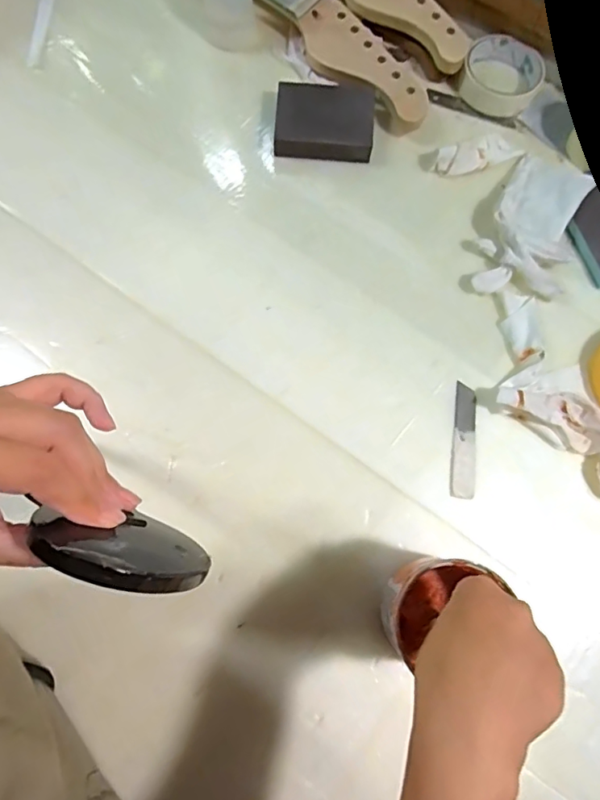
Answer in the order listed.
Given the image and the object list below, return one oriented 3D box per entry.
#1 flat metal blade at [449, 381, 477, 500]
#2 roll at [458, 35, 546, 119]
[{"bbox_3d":[0.143,0.035,0.445,0.021,0.004,0.101,6,75,0],"label":"flat metal blade"},{"bbox_3d":[0.212,-0.340,0.534,0.080,0.023,0.080,0,76,-1],"label":"roll"}]

